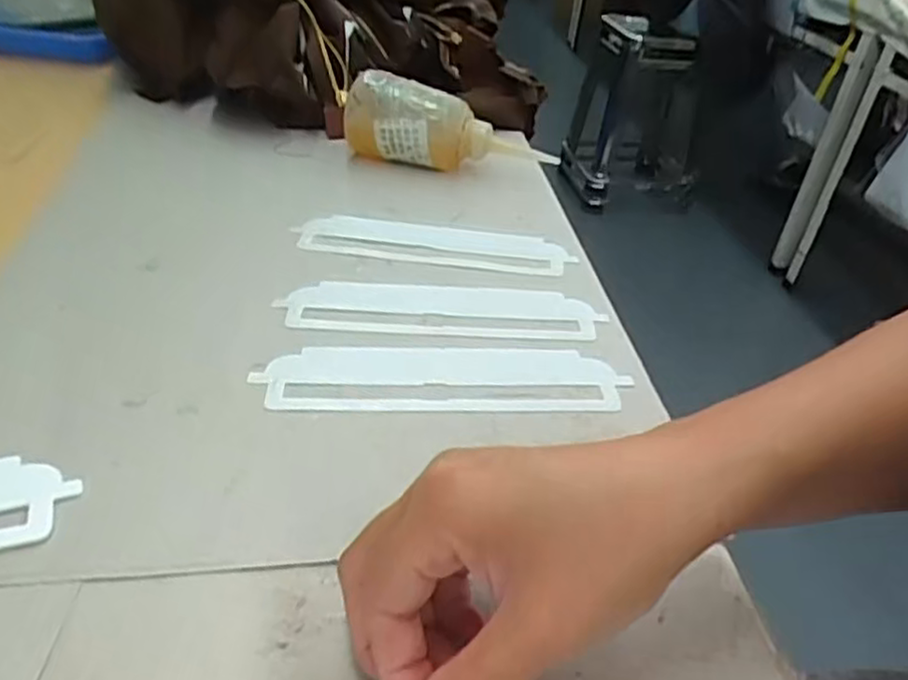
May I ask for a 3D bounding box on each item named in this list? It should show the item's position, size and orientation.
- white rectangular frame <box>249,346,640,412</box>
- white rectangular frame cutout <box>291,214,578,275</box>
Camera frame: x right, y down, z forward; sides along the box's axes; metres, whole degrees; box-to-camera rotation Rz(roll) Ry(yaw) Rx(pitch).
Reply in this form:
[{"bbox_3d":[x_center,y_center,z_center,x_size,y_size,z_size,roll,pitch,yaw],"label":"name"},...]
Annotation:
[{"bbox_3d":[-0.005,0.018,0.379,0.183,0.004,0.053,0,36,-6],"label":"white rectangular frame"},{"bbox_3d":[-0.013,-0.069,0.505,0.185,0.004,0.051,6,36,2],"label":"white rectangular frame cutout"}]

